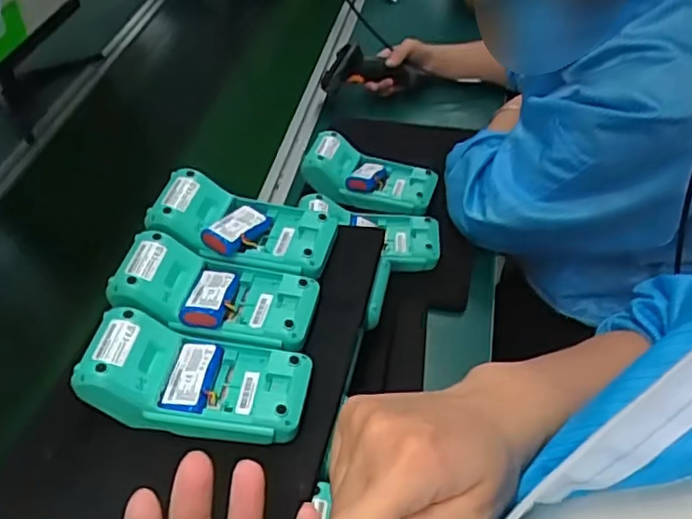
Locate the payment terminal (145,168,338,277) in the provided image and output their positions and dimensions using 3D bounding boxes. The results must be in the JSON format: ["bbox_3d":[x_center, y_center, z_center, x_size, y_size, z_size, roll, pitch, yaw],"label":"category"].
[{"bbox_3d":[-0.099,-0.034,0.608,0.170,0.044,0.080,16,49,0],"label":"payment terminal"}]

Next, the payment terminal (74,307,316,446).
[{"bbox_3d":[-0.119,0.095,0.506,0.171,0.042,0.081,13,48,-4],"label":"payment terminal"}]

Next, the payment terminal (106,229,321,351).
[{"bbox_3d":[-0.115,0.030,0.558,0.171,0.037,0.083,16,48,-3],"label":"payment terminal"}]

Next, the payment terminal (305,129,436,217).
[{"bbox_3d":[0.033,-0.117,0.843,0.171,0.061,0.081,11,49,16],"label":"payment terminal"}]

